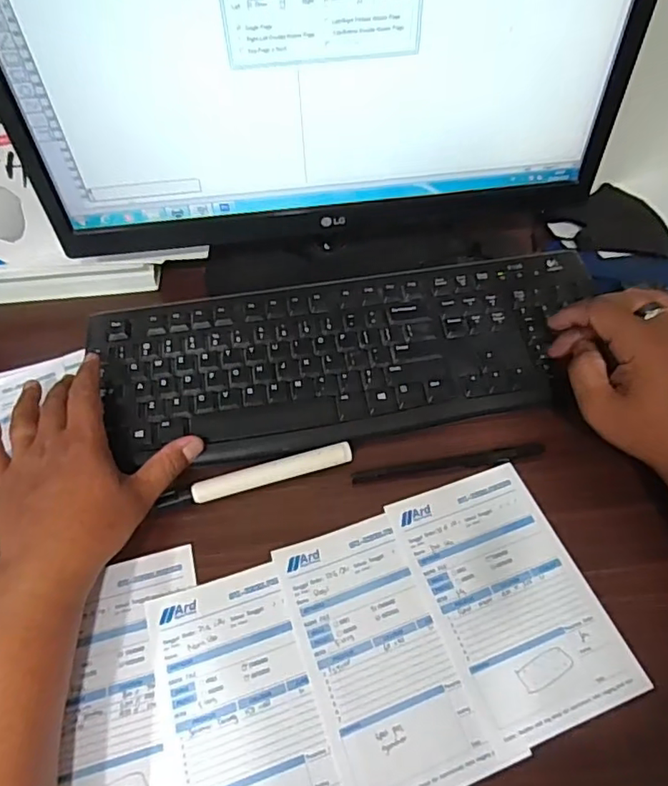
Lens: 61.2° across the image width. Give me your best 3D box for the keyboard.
[{"bbox_3d":[0.017,-0.035,0.469,0.404,0.020,0.149,-9,55,-5],"label":"keyboard"}]

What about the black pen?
[{"bbox_3d":[0.087,0.054,0.429,0.146,0.005,0.011,-8,55,-3],"label":"black pen"}]

